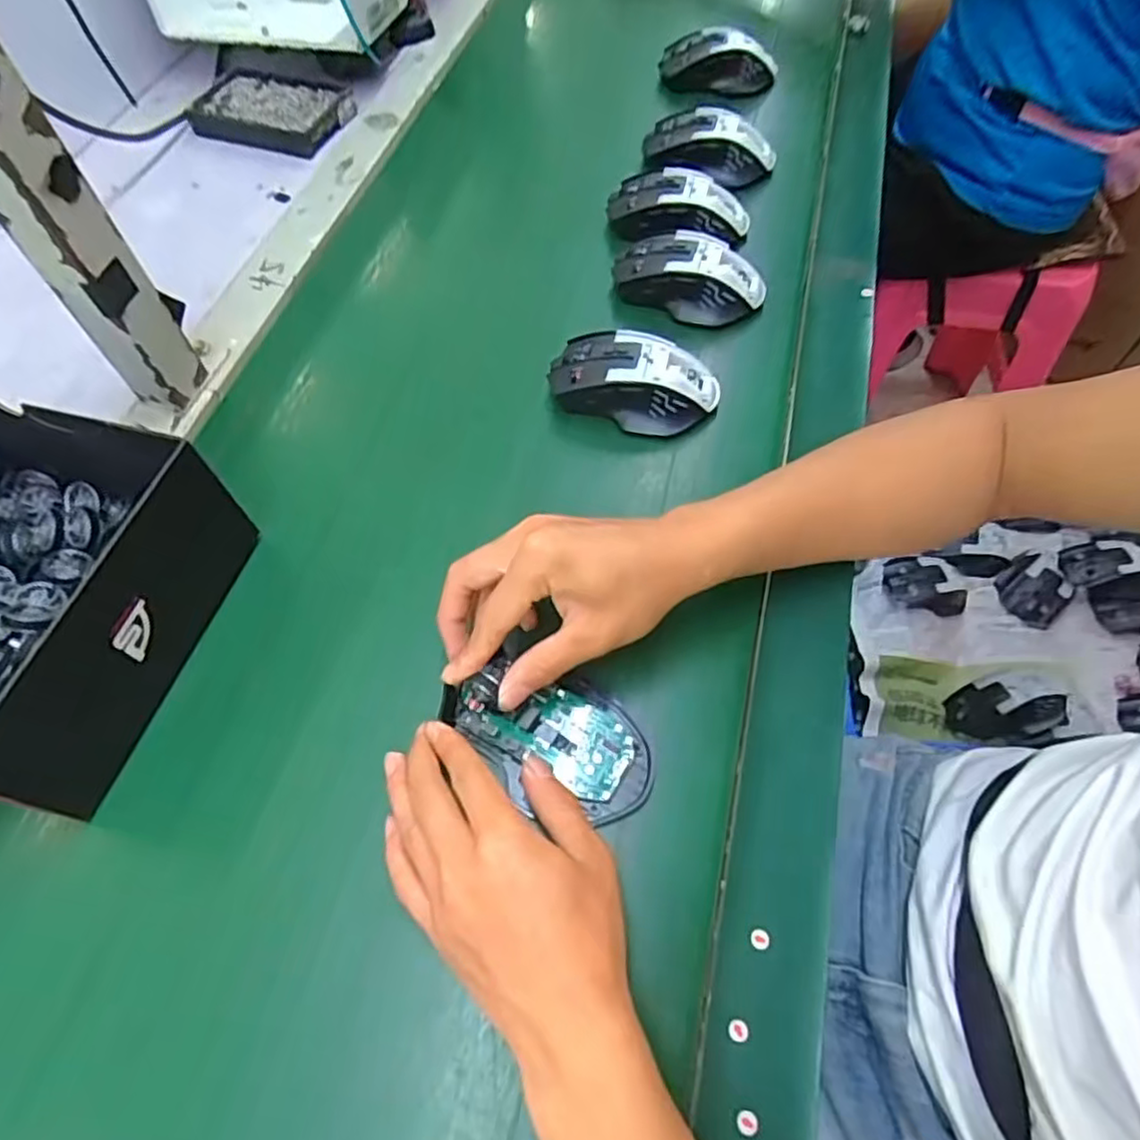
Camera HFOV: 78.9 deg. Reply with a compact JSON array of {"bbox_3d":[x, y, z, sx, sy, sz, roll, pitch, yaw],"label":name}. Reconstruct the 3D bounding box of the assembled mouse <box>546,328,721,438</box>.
[{"bbox_3d":[0.044,-0.132,0.482,0.114,0.036,0.060,15,62,10],"label":"assembled mouse"}]

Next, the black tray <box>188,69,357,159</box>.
[{"bbox_3d":[-0.298,-0.456,0.690,0.148,0.024,0.092,15,62,10],"label":"black tray"}]

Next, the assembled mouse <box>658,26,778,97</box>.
[{"bbox_3d":[0.156,-0.519,0.707,0.123,0.039,0.063,-2,60,1],"label":"assembled mouse"}]

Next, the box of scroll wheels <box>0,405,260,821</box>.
[{"bbox_3d":[-0.341,0.005,0.383,0.252,0.084,0.185,13,61,9],"label":"box of scroll wheels"}]

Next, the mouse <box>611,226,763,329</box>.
[{"bbox_3d":[0.090,-0.228,0.537,0.120,0.039,0.075,18,62,12],"label":"mouse"}]

